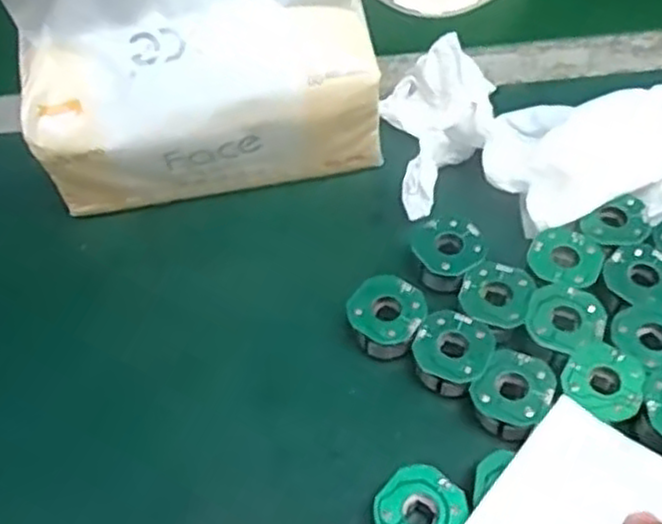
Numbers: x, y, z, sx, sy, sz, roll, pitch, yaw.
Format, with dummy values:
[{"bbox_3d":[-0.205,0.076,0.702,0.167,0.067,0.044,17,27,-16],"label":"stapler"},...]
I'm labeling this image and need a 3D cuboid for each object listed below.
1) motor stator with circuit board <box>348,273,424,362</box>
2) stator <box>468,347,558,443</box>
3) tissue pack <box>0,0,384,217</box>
[{"bbox_3d":[0.024,0.024,0.315,0.031,0.020,0.032,-2,55,2],"label":"motor stator with circuit board"},{"bbox_3d":[0.072,0.053,0.288,0.028,0.019,0.031,32,63,23],"label":"stator"},{"bbox_3d":[-0.057,-0.087,0.321,0.166,0.153,0.044,-10,55,-3],"label":"tissue pack"}]

